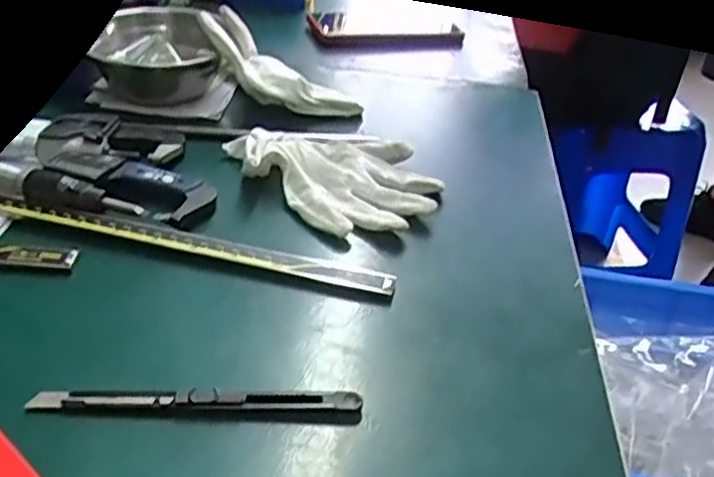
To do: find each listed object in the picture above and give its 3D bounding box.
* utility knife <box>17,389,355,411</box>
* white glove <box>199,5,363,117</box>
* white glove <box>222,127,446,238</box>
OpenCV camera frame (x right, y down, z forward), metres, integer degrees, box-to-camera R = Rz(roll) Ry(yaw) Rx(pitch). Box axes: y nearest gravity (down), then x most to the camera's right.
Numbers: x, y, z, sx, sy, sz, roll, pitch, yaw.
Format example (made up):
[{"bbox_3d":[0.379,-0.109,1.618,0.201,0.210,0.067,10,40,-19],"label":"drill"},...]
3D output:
[{"bbox_3d":[-0.073,0.075,0.332,0.148,0.010,0.011,3,34,-5],"label":"utility knife"},{"bbox_3d":[-0.064,-0.133,0.573,0.140,0.036,0.064,33,31,-14],"label":"white glove"},{"bbox_3d":[-0.016,-0.048,0.498,0.147,0.031,0.099,27,39,28],"label":"white glove"}]

